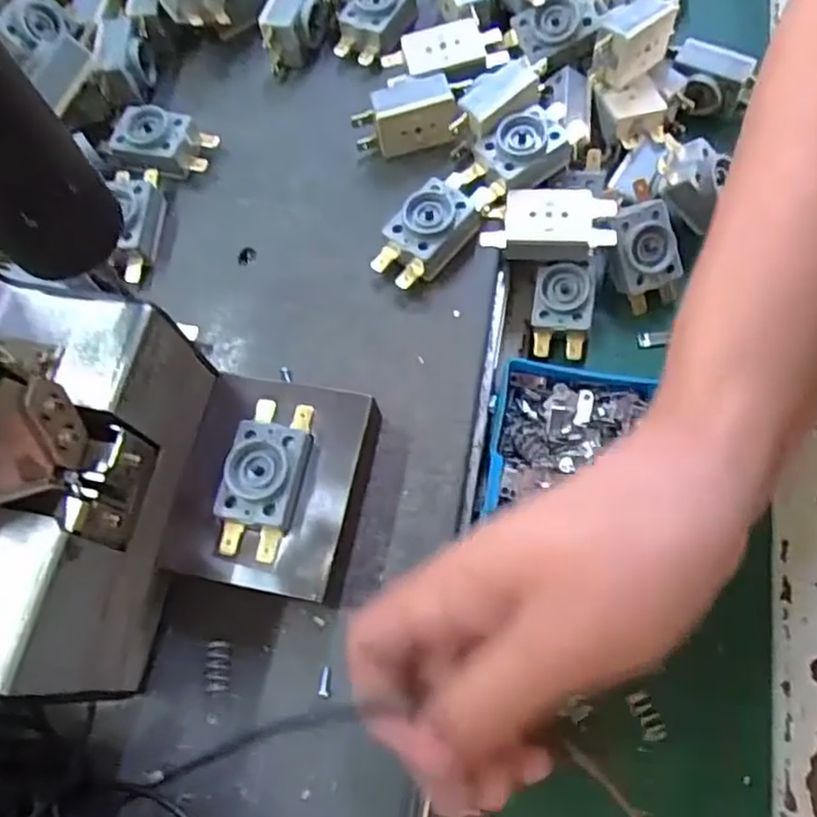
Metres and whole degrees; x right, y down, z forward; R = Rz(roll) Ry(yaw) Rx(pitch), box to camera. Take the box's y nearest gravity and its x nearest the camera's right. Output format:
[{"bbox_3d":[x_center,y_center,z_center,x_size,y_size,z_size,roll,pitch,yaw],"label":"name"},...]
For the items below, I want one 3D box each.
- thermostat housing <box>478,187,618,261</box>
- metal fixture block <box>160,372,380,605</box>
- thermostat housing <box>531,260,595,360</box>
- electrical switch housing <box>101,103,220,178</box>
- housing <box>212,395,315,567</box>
[{"bbox_3d":[0.064,-0.084,0.311,0.058,0.017,0.028,0,68,5],"label":"thermostat housing"},{"bbox_3d":[-0.052,0.030,0.270,0.069,0.025,0.080,9,69,9],"label":"metal fixture block"},{"bbox_3d":[0.072,-0.046,0.323,0.026,0.025,0.039,4,68,7],"label":"thermostat housing"},{"bbox_3d":[-0.128,-0.135,0.345,0.056,0.016,0.028,12,70,10],"label":"electrical switch housing"},{"bbox_3d":[-0.054,0.025,0.256,0.028,0.012,0.059,11,72,1],"label":"housing"}]

